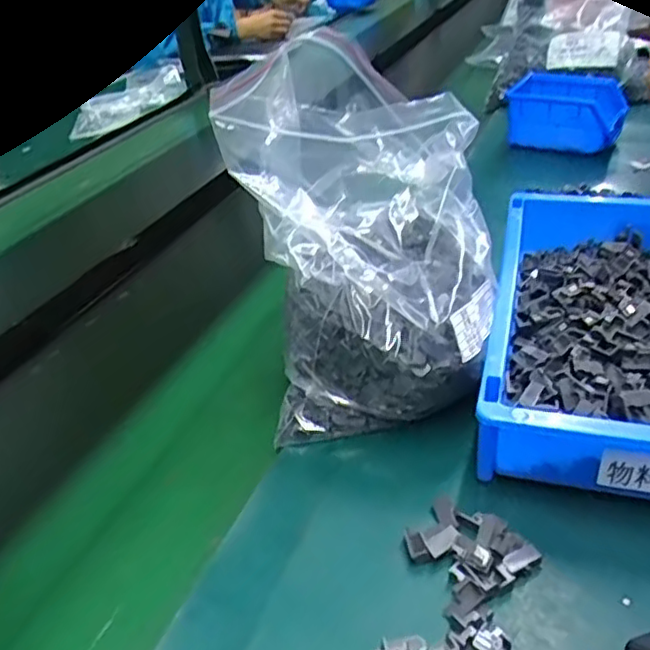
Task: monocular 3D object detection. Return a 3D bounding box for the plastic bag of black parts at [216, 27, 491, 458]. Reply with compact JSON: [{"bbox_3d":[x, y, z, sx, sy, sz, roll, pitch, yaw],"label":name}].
[{"bbox_3d":[0.032,-0.056,0.448,0.154,0.225,0.176,0,34,8],"label":"plastic bag of black parts"}]

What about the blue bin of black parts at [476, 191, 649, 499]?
[{"bbox_3d":[0.233,0.000,0.470,0.207,0.083,0.320,6,36,17],"label":"blue bin of black parts"}]

